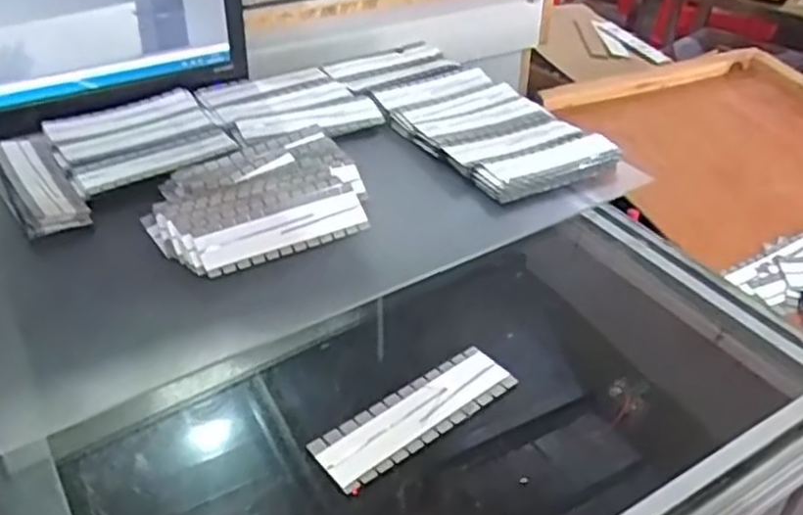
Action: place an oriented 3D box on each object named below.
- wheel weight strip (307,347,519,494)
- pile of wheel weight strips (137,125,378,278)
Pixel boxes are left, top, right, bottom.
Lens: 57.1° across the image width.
[{"bbox_3d":[0.009,0.087,0.420,0.122,0.009,0.040,-24,47,-30],"label":"wheel weight strip"},{"bbox_3d":[-0.108,-0.047,0.560,0.160,0.026,0.122,-18,44,-25],"label":"pile of wheel weight strips"}]

